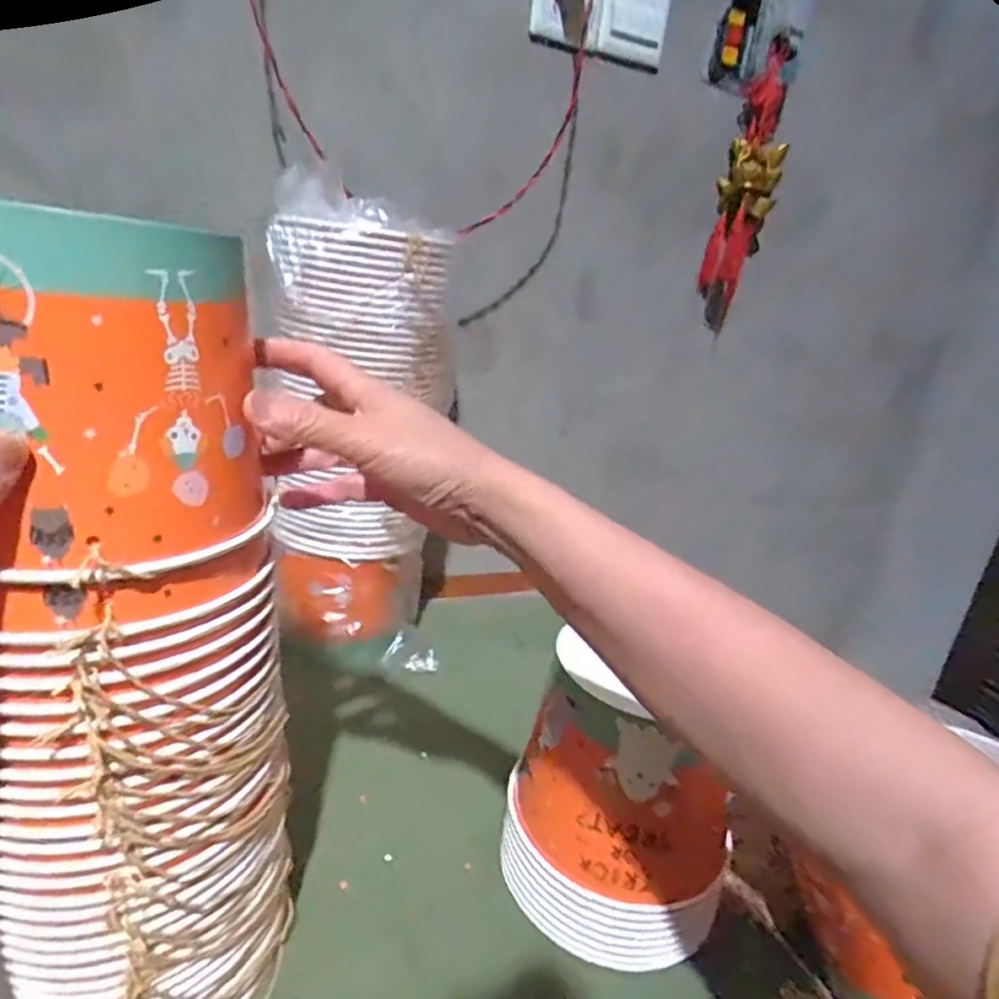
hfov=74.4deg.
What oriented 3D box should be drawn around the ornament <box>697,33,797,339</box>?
[{"bbox_3d":[0.338,-0.417,0.905,0.070,0.340,0.069,14,20,14],"label":"ornament"}]

